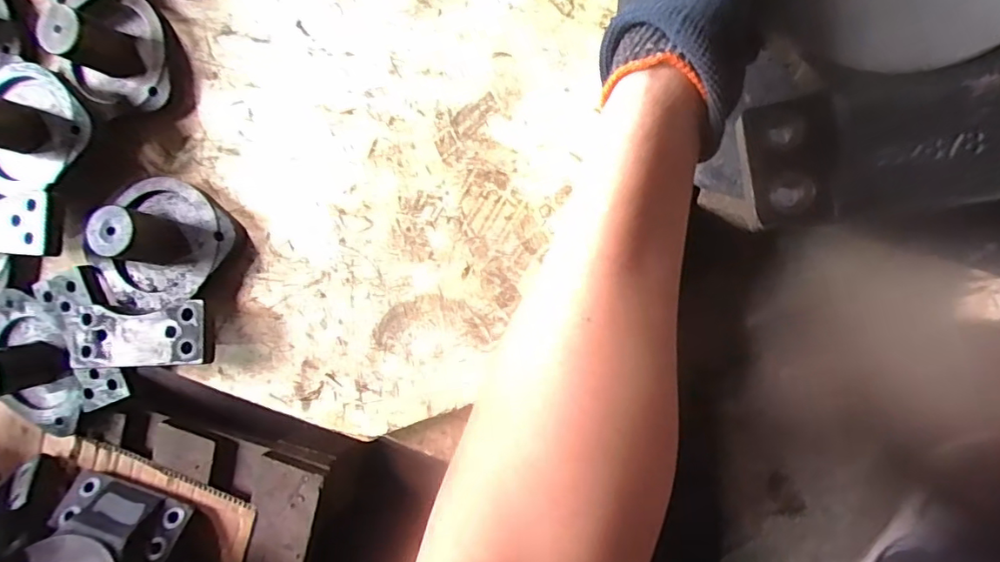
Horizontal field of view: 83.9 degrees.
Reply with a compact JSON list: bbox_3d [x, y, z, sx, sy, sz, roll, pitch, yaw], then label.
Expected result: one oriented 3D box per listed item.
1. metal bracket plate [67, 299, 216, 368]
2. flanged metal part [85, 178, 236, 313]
[{"bbox_3d":[-0.326,0.049,0.504,0.122,0.043,0.061,-2,91,-15],"label":"metal bracket plate"},{"bbox_3d":[-0.330,-0.036,0.522,0.124,0.094,0.125,10,91,8],"label":"flanged metal part"}]

